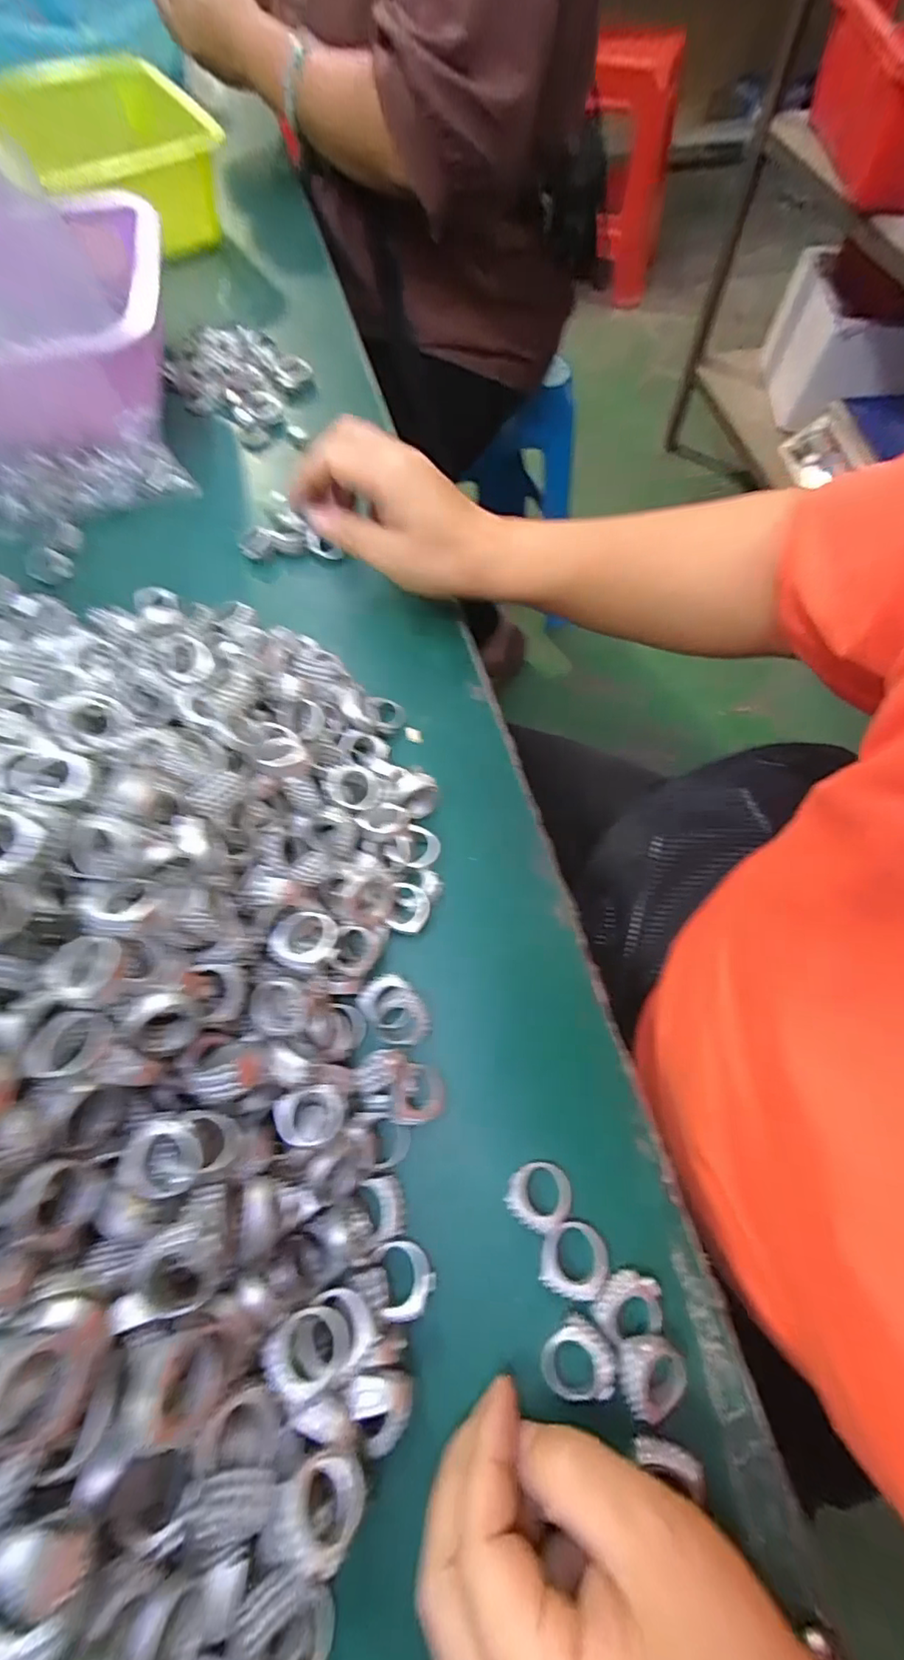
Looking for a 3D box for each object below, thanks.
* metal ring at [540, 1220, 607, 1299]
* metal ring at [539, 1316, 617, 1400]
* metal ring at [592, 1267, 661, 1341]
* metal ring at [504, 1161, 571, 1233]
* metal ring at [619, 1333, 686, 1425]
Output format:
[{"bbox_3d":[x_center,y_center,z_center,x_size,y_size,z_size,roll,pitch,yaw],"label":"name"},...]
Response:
[{"bbox_3d":[0.049,0.168,0.221,0.024,0.004,0.024,0,65,-1],"label":"metal ring"},{"bbox_3d":[0.046,0.196,0.208,0.025,0.008,0.024,0,65,-1],"label":"metal ring"},{"bbox_3d":[0.067,0.181,0.215,0.027,0.007,0.020,3,65,1],"label":"metal ring"},{"bbox_3d":[0.036,0.149,0.231,0.025,0.008,0.023,0,65,-1],"label":"metal ring"},{"bbox_3d":[0.073,0.197,0.204,0.024,0.012,0.022,0,65,-1],"label":"metal ring"}]

